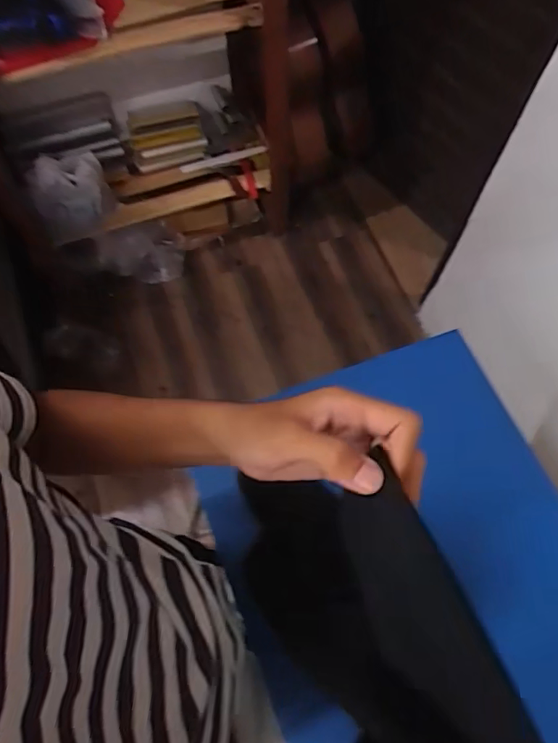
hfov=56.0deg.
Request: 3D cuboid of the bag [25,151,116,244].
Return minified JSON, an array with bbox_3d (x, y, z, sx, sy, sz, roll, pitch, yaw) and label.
[{"bbox_3d":[-0.577,-0.493,1.464,0.213,0.171,0.145,-33,71,-14],"label":"bag"}]

